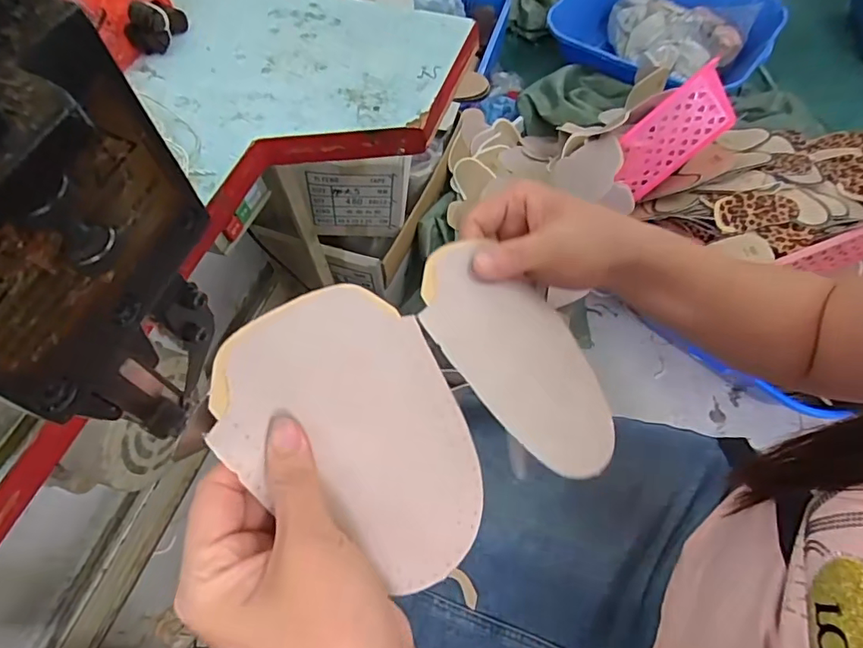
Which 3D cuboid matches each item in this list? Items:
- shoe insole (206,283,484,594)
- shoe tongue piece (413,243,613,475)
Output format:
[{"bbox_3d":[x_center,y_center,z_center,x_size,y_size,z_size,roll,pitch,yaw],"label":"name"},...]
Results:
[{"bbox_3d":[-0.028,0.049,0.233,0.098,0.011,0.133,-42,98,-28],"label":"shoe insole"},{"bbox_3d":[0.051,0.013,0.278,0.086,0.010,0.135,-29,77,-40],"label":"shoe tongue piece"}]

